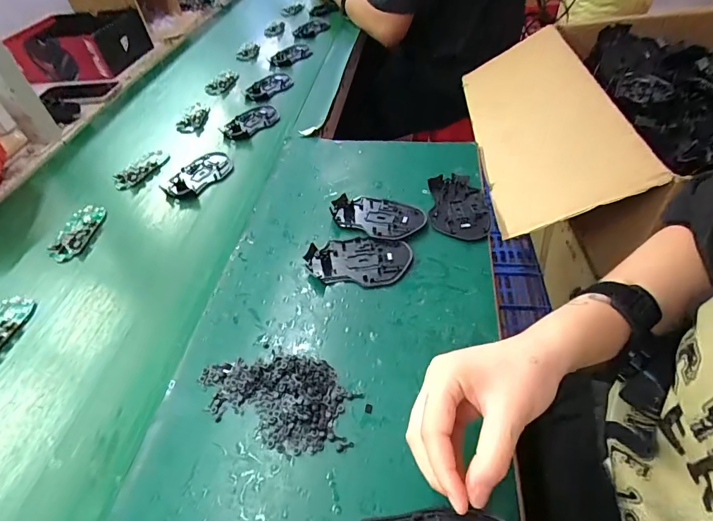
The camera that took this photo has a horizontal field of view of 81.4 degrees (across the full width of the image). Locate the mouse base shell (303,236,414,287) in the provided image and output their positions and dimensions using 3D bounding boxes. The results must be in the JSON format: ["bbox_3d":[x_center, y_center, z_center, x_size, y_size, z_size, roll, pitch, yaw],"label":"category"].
[{"bbox_3d":[0.002,-0.003,0.468,0.115,0.009,0.070,3,47,8],"label":"mouse base shell"}]

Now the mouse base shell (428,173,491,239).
[{"bbox_3d":[0.129,-0.072,0.524,0.071,0.012,0.108,2,47,8],"label":"mouse base shell"}]

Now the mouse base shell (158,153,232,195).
[{"bbox_3d":[-0.232,-0.129,0.620,0.072,0.019,0.112,17,51,21],"label":"mouse base shell"}]

